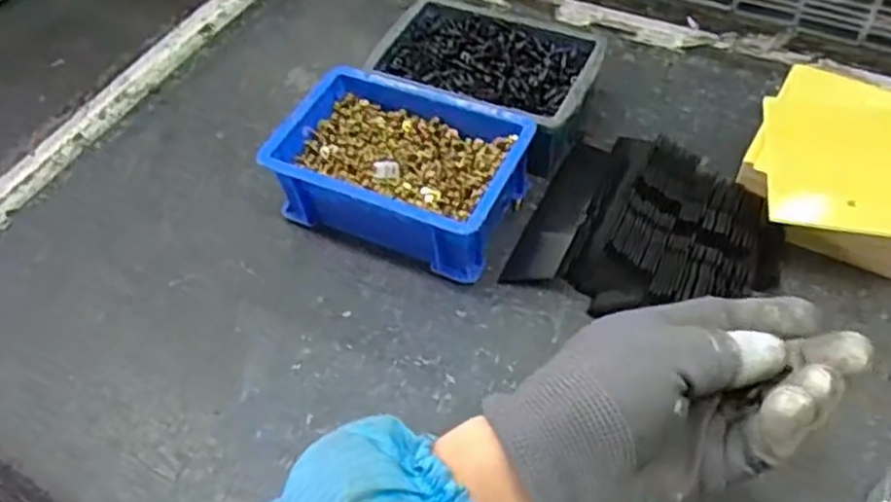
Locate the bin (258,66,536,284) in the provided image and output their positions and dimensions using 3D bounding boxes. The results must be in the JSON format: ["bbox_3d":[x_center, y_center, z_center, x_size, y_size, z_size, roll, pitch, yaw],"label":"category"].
[{"bbox_3d":[-0.026,-0.051,0.456,0.144,0.052,0.110,22,56,20],"label":"bin"}]

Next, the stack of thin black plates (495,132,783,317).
[{"bbox_3d":[0.119,-0.014,0.431,0.141,0.031,0.119,25,57,22],"label":"stack of thin black plates"}]

